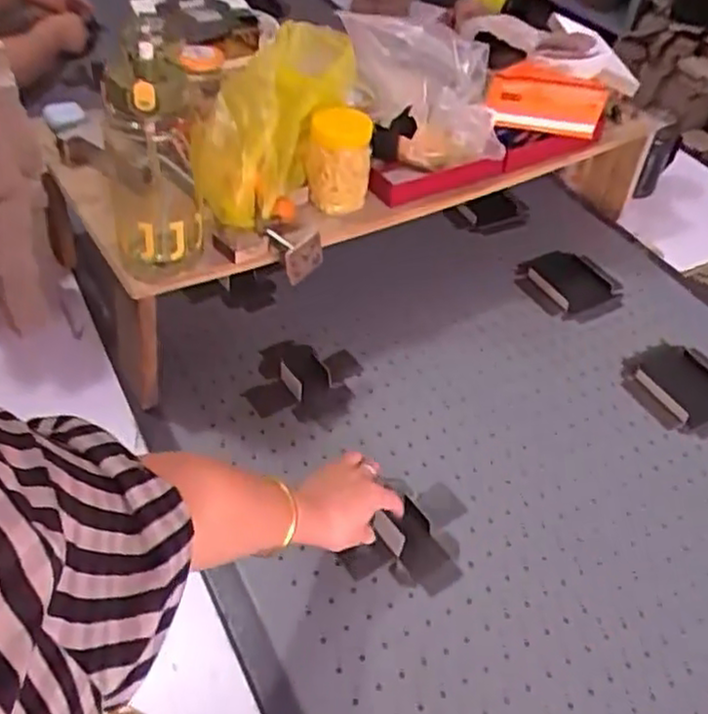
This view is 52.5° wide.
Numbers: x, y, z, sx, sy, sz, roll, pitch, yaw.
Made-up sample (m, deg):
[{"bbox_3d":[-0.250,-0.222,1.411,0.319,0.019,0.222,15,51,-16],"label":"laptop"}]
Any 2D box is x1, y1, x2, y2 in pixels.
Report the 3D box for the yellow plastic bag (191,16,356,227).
[{"bbox_3d":[-0.103,-0.305,0.902,0.165,0.134,0.321,11,47,5],"label":"yellow plastic bag"}]

